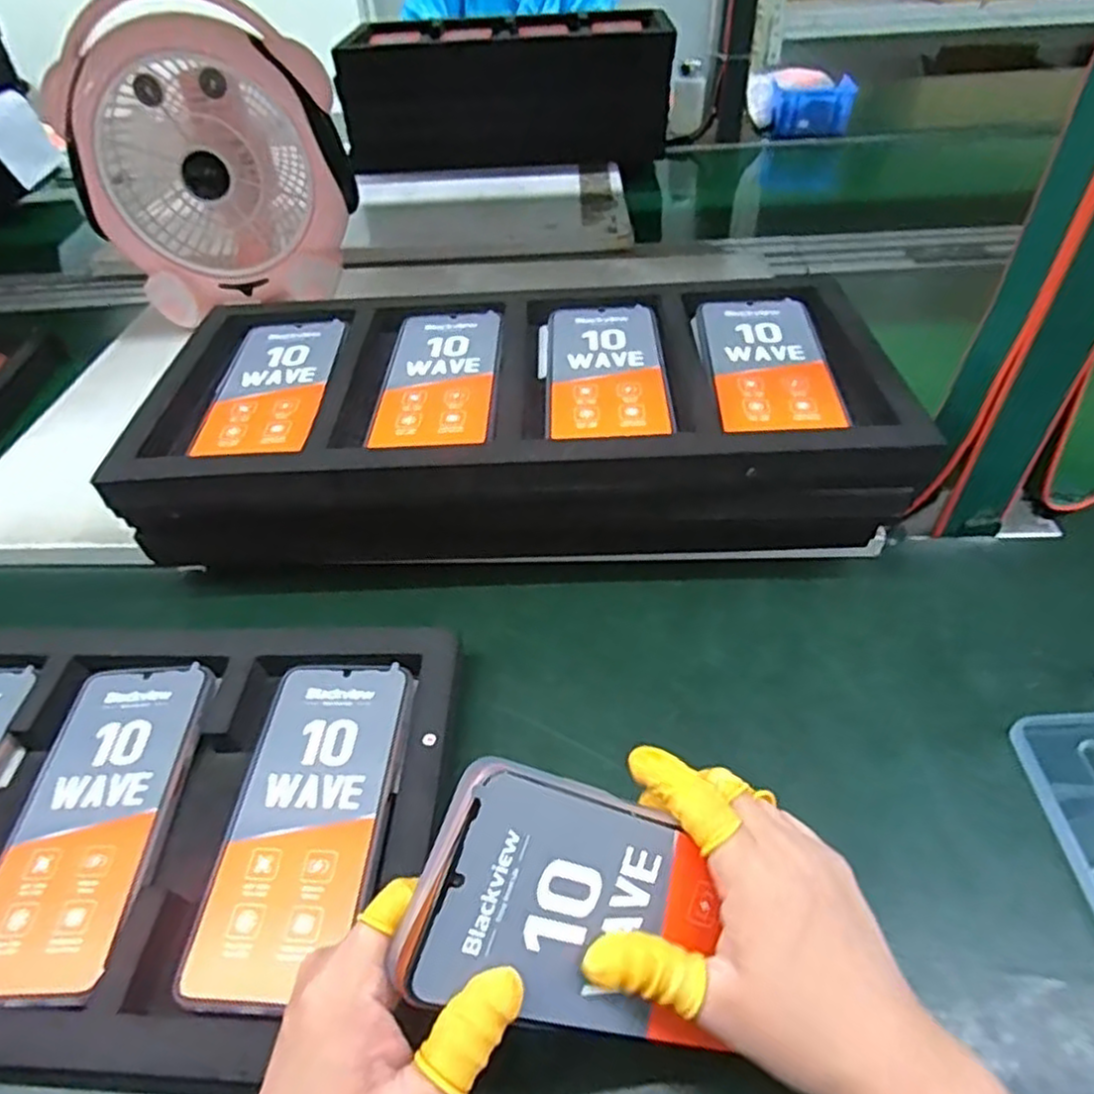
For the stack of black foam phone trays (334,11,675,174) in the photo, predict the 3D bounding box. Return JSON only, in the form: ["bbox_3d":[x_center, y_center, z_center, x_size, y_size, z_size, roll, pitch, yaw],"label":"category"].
[{"bbox_3d":[-0.062,-0.695,1.090,0.476,0.171,0.179,-6,45,-1],"label":"stack of black foam phone trays"}]

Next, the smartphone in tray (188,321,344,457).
[{"bbox_3d":[-0.190,-0.113,0.488,0.076,0.010,0.159,-5,45,0],"label":"smartphone in tray"}]

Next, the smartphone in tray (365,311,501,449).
[{"bbox_3d":[-0.073,-0.120,0.485,0.074,0.013,0.159,-1,45,3],"label":"smartphone in tray"}]

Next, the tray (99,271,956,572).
[{"bbox_3d":[-0.024,-0.085,0.509,0.477,0.119,0.221,-2,45,2],"label":"tray"}]

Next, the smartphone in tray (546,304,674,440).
[{"bbox_3d":[0.040,-0.124,0.480,0.074,0.009,0.163,-1,45,3],"label":"smartphone in tray"}]

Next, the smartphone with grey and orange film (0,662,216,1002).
[{"bbox_3d":[-0.239,0.139,0.370,0.080,0.016,0.168,-1,43,1],"label":"smartphone with grey and orange film"}]

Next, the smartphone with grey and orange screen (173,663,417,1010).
[{"bbox_3d":[-0.121,0.136,0.361,0.084,0.005,0.168,0,50,7],"label":"smartphone with grey and orange screen"}]

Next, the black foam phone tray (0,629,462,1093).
[{"bbox_3d":[-0.295,0.141,0.374,0.478,0.042,0.222,0,45,4],"label":"black foam phone tray"}]

